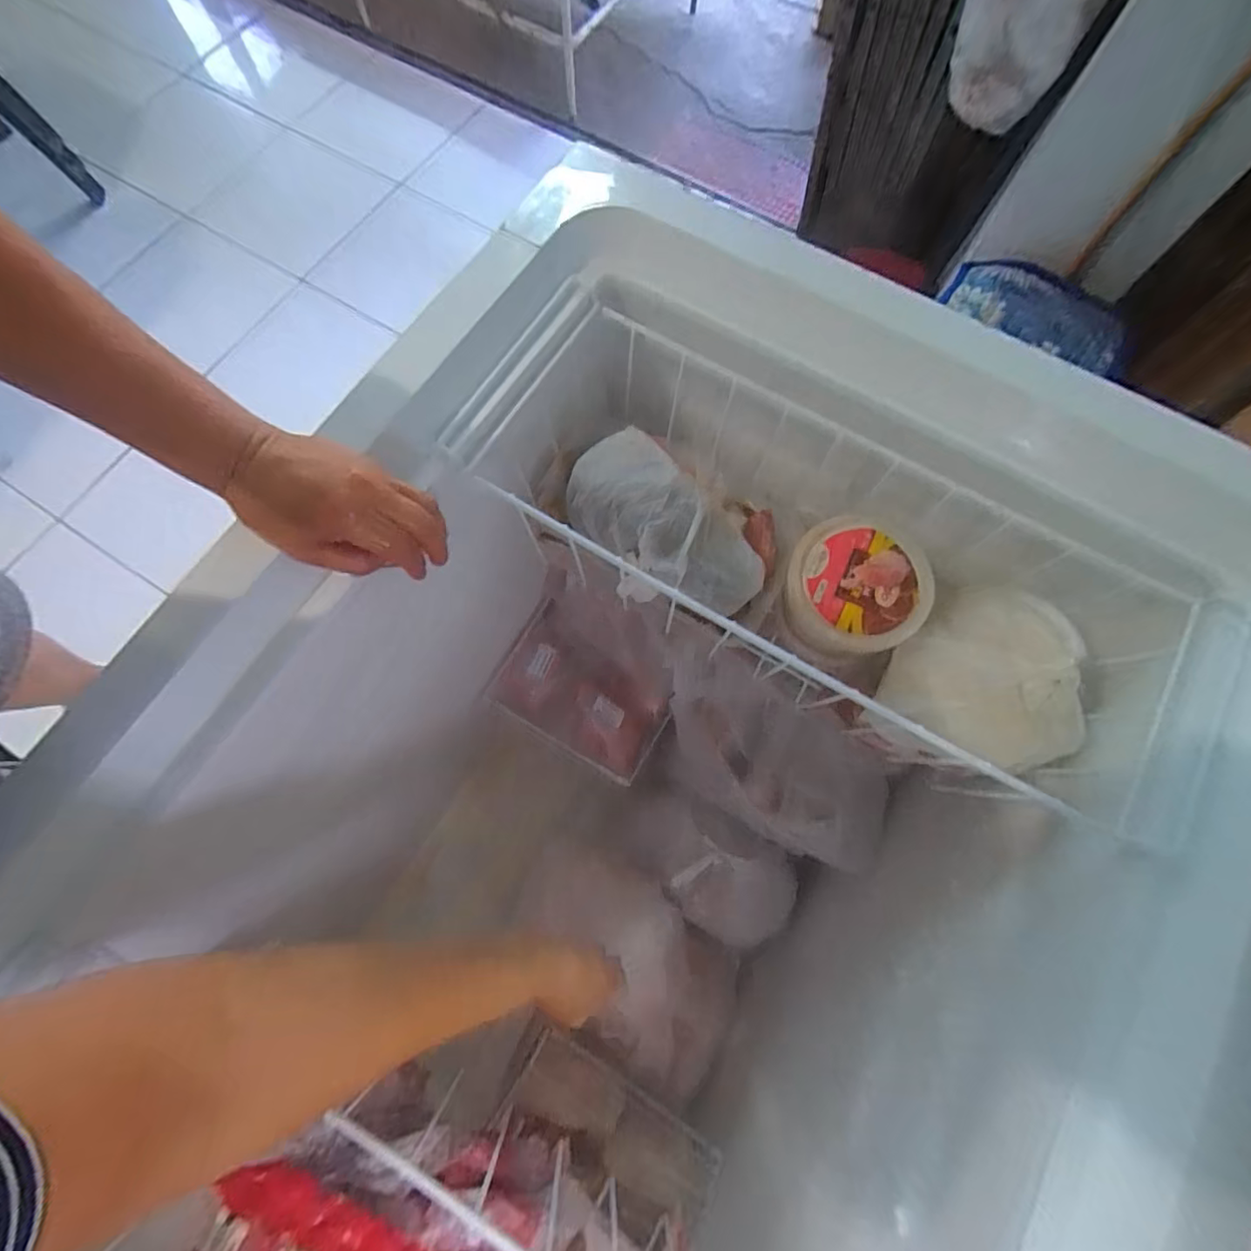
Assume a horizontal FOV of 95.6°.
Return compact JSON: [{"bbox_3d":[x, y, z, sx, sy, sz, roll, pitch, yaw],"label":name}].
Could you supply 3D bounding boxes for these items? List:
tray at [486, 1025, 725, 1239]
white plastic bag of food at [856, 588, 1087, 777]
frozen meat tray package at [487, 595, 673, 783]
[{"bbox_3d":[-0.023,0.566,0.640,0.242,0.052,0.095,31,75,8],"label":"tray"},{"bbox_3d":[0.301,0.043,0.462,0.136,0.106,0.158,33,76,9],"label":"white plastic bag of food"},{"bbox_3d":[-0.059,0.097,0.785,0.229,0.035,0.148,30,75,8],"label":"frozen meat tray package"}]

